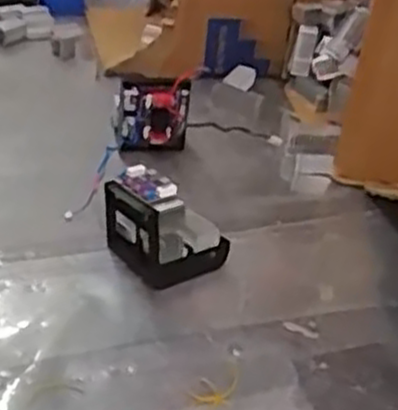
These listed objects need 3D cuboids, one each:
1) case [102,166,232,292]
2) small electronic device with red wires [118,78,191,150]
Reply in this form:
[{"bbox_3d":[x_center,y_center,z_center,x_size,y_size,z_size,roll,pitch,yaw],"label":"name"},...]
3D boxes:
[{"bbox_3d":[-0.042,0.021,0.955,0.107,0.116,0.124,-21,42,-35],"label":"case"},{"bbox_3d":[-0.071,-0.129,1.169,0.106,0.132,0.042,4,33,-2],"label":"small electronic device with red wires"}]

